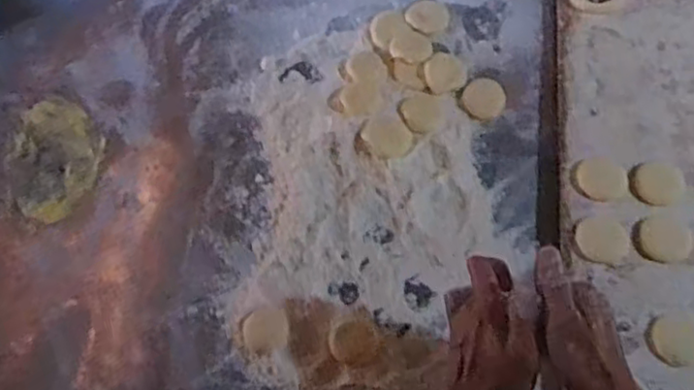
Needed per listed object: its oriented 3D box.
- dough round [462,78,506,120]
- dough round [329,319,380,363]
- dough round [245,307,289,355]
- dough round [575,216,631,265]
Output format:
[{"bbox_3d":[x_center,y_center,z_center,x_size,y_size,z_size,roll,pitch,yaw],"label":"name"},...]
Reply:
[{"bbox_3d":[0.164,-0.115,0.824,0.051,0.007,0.048,-1,66,2],"label":"dough round"},{"bbox_3d":[0.008,0.153,0.725,0.050,0.004,0.043,-18,66,-5],"label":"dough round"},{"bbox_3d":[-0.083,0.138,0.710,0.045,0.004,0.045,-1,66,2],"label":"dough round"},{"bbox_3d":[0.269,0.047,0.724,0.053,0.007,0.047,21,68,12],"label":"dough round"}]

